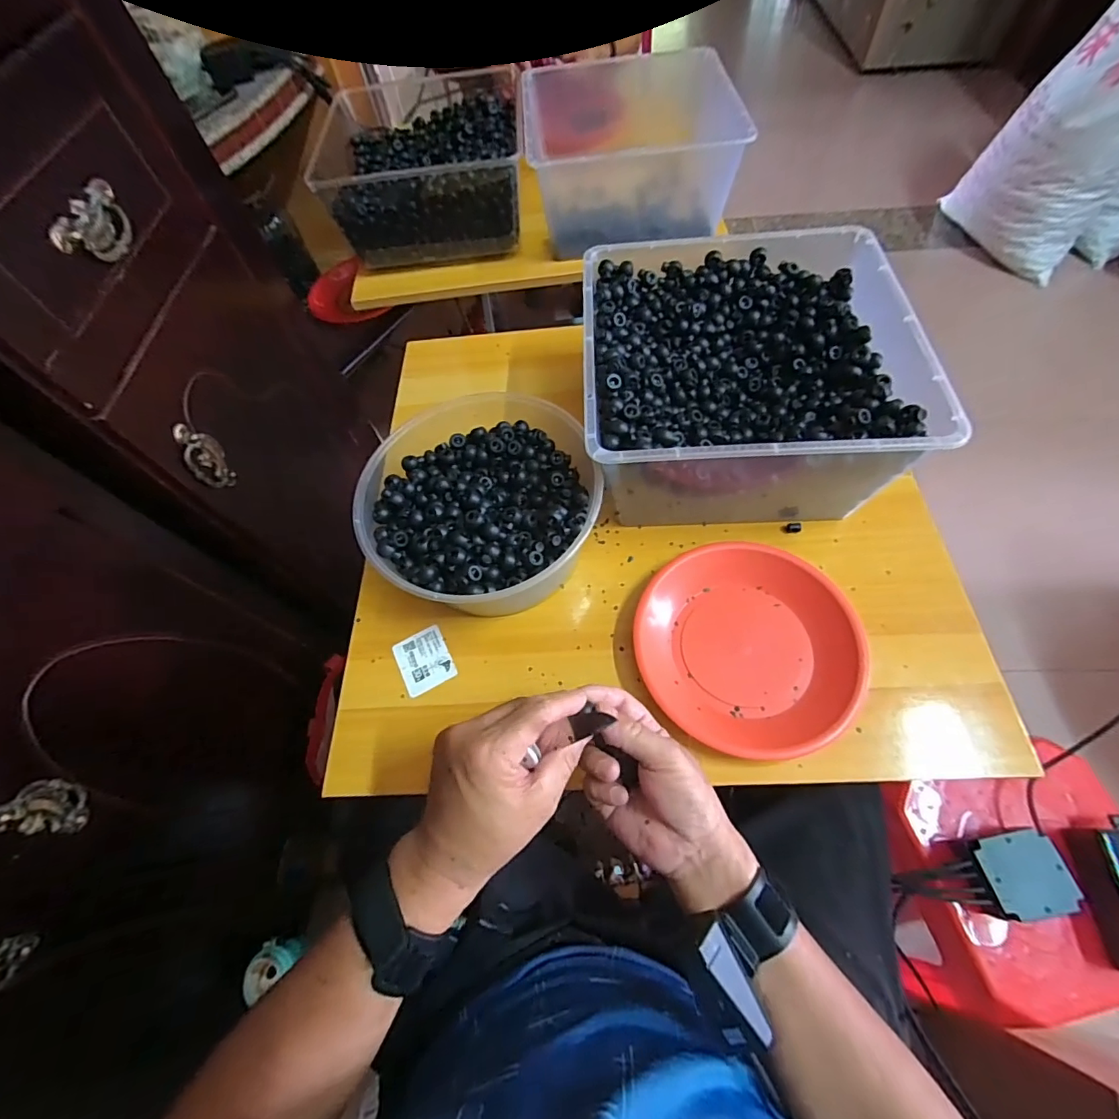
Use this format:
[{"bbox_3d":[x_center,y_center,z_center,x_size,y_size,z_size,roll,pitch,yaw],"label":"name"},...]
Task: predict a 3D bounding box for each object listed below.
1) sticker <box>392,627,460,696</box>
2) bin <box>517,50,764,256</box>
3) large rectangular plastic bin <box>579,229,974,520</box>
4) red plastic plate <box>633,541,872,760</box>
[{"bbox_3d":[-0.135,0.101,0.492,0.050,0.004,0.059,-25,67,-12],"label":"sticker"},{"bbox_3d":[0.109,-0.611,0.767,0.282,0.156,0.244,-8,62,0],"label":"bin"},{"bbox_3d":[0.175,-0.182,0.511,0.292,0.137,0.285,-1,63,4],"label":"large rectangular plastic bin"},{"bbox_3d":[0.172,0.078,0.461,0.190,0.036,0.199,-2,63,3],"label":"red plastic plate"}]

